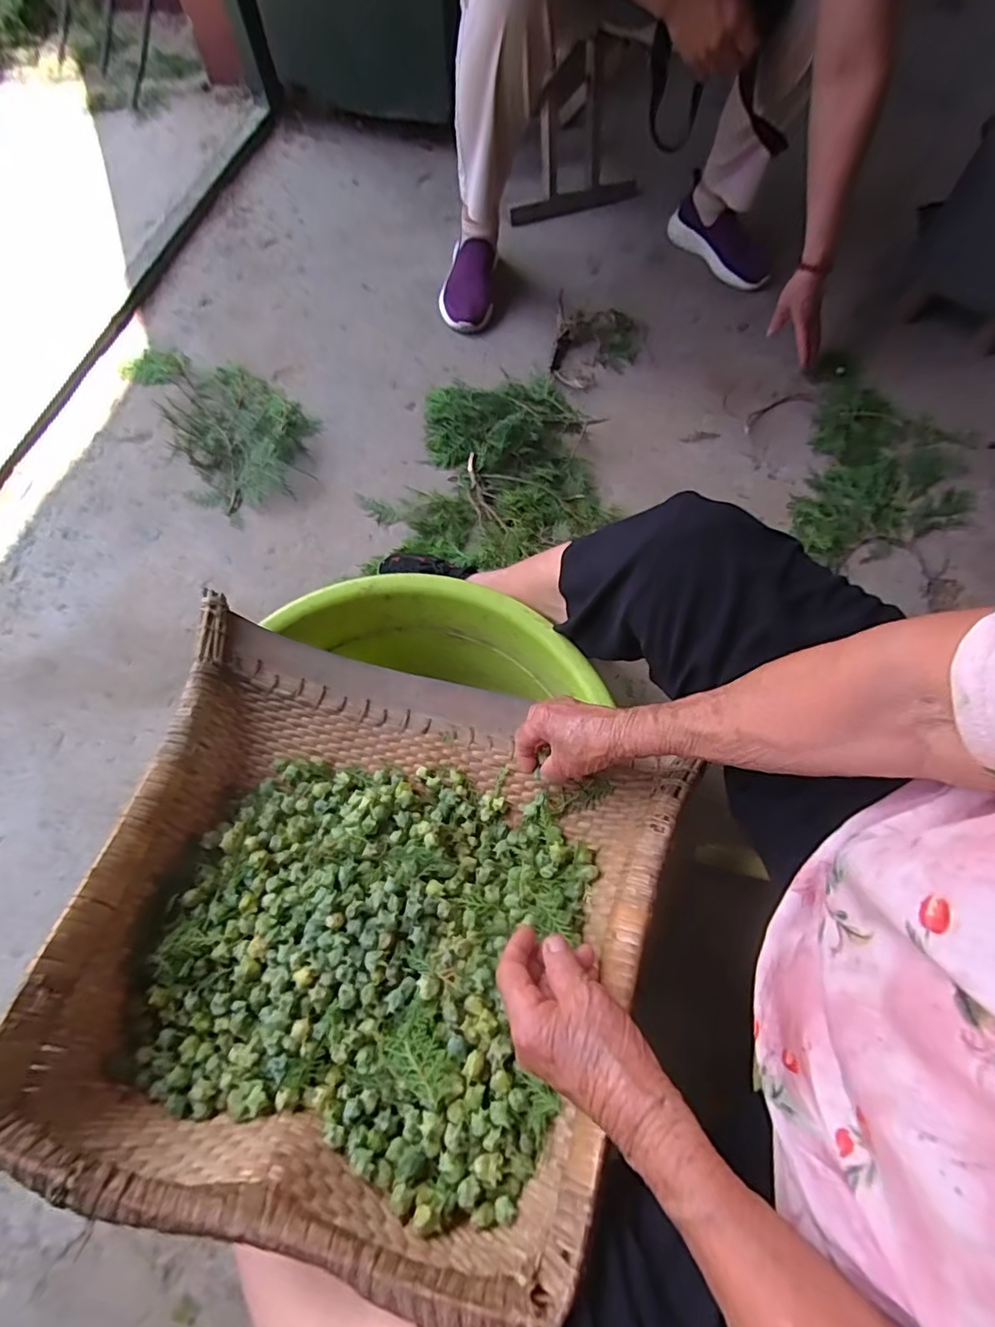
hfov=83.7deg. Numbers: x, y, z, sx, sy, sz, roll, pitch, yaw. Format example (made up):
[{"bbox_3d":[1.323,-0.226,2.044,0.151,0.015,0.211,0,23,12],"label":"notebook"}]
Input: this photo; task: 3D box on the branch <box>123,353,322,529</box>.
[{"bbox_3d":[-0.451,-0.425,0.932,0.236,0.056,0.406,-29,72,-14],"label":"branch"}]

